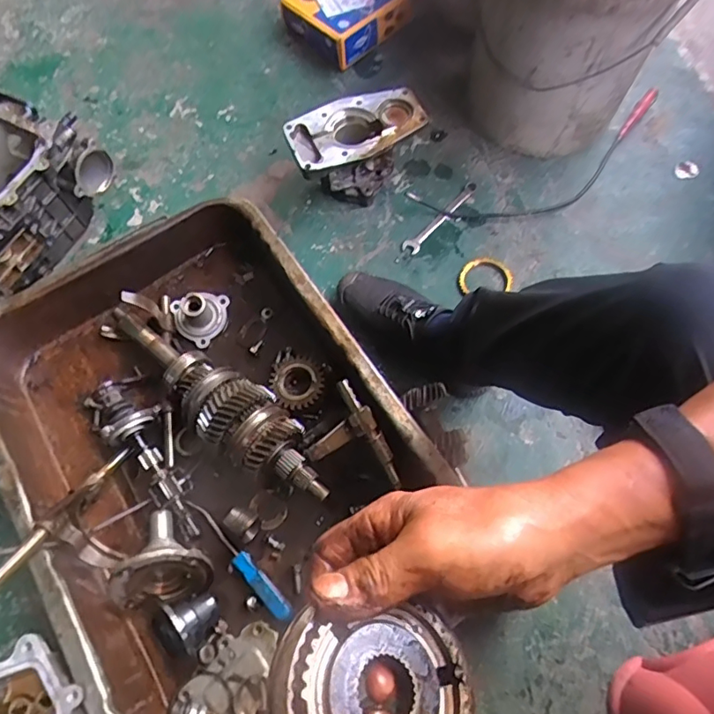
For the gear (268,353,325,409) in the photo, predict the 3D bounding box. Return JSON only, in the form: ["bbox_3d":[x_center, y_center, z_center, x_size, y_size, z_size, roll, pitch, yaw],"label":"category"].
[{"bbox_3d":[-0.086,0.031,0.735,0.070,0.027,0.083,-24,70,-8],"label":"gear"}]

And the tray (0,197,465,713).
[{"bbox_3d":[-0.192,0.115,0.689,0.450,0.124,0.618,-34,71,-11],"label":"tray"}]

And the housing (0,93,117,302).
[{"bbox_3d":[-0.519,-0.217,0.793,0.192,0.148,0.290,29,71,13],"label":"housing"}]

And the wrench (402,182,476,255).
[{"bbox_3d":[0.139,-0.228,0.866,0.169,0.013,0.027,-43,73,-14],"label":"wrench"}]

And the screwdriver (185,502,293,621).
[{"bbox_3d":[-0.145,0.251,0.661,0.019,0.026,0.180,-42,73,-14],"label":"screwdriver"}]

